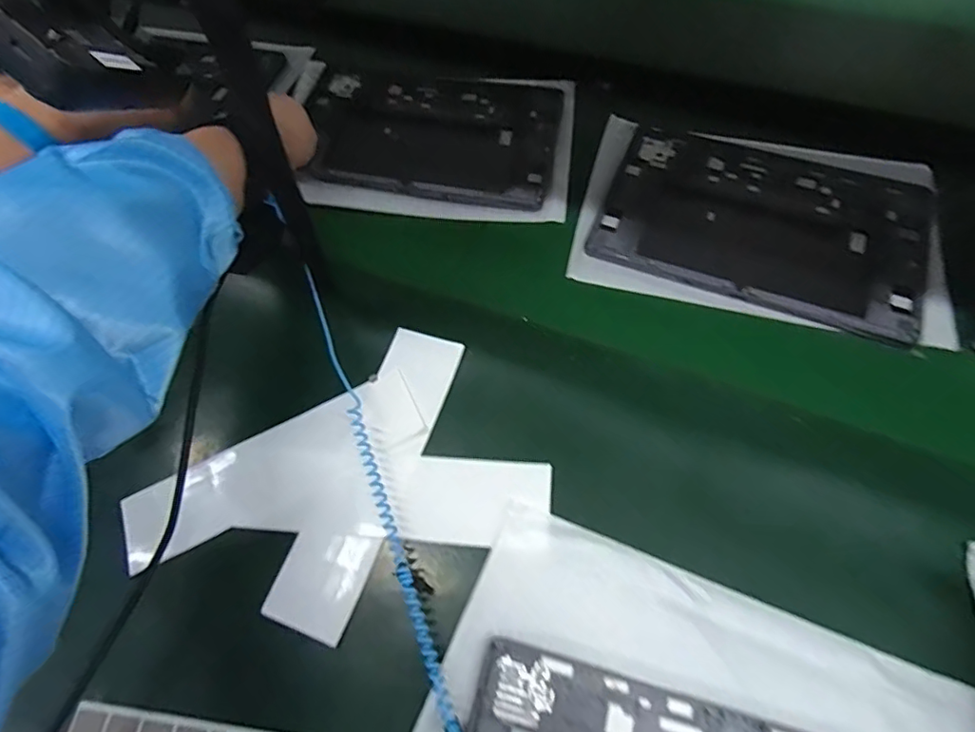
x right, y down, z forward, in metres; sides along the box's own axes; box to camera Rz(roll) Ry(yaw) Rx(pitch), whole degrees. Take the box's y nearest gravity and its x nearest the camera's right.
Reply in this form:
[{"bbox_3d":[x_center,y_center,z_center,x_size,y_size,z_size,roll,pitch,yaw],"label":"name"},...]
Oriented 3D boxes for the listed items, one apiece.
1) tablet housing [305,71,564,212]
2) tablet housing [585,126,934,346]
[{"bbox_3d":[-0.053,-0.229,0.522,0.242,0.018,0.175,5,62,7],"label":"tablet housing"},{"bbox_3d":[0.233,-0.126,0.458,0.251,0.008,0.174,19,65,14],"label":"tablet housing"}]

